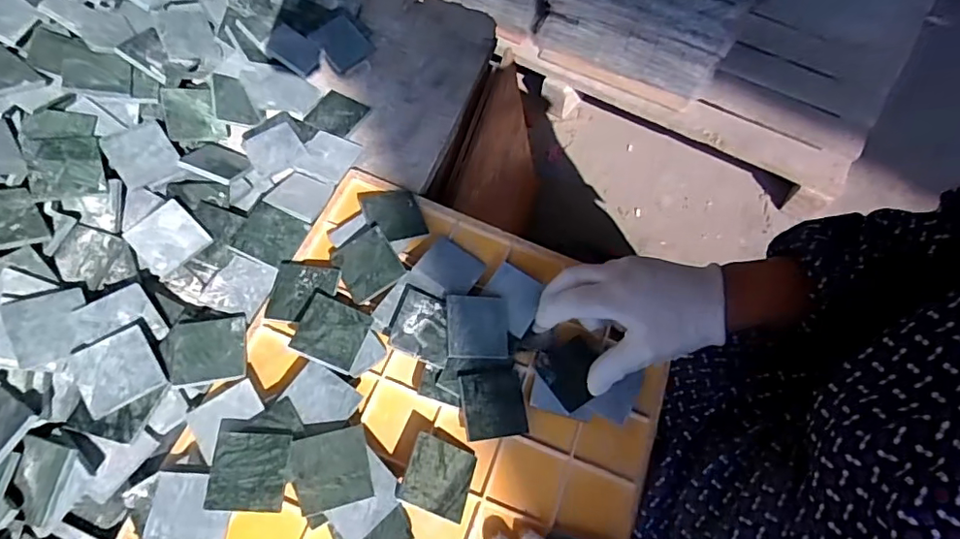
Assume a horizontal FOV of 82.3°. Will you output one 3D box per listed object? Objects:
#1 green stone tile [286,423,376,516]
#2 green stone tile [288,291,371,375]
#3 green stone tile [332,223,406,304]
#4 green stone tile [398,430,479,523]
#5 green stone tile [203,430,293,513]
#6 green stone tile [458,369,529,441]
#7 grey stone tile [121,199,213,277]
[{"bbox_3d":[-0.104,0.138,0.380,0.054,0.006,0.050,-10,68,-15],"label":"green stone tile"},{"bbox_3d":[-0.114,0.048,0.425,0.049,0.004,0.052,24,59,-9],"label":"green stone tile"},{"bbox_3d":[-0.094,-0.005,0.458,0.048,0.008,0.052,-33,83,1],"label":"green stone tile"},{"bbox_3d":[-0.029,0.149,0.397,0.050,0.005,0.048,29,56,-14],"label":"green stone tile"},{"bbox_3d":[-0.158,0.138,0.375,0.051,0.011,0.049,4,61,0],"label":"green stone tile"},{"bbox_3d":[0.011,0.104,0.425,0.049,0.005,0.050,-4,70,-18],"label":"green stone tile"},{"bbox_3d":[-0.261,-0.027,0.459,0.052,0.005,0.049,45,76,2],"label":"grey stone tile"}]

